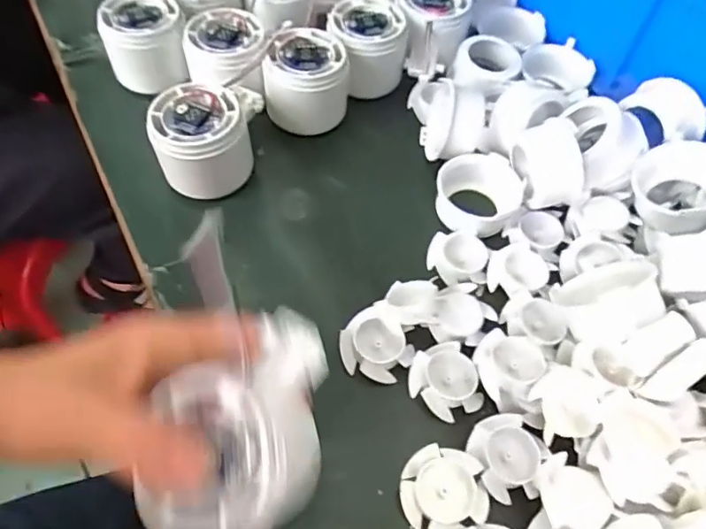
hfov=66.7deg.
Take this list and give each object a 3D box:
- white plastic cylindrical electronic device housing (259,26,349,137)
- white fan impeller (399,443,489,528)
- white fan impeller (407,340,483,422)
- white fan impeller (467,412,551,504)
[{"bbox_3d":[-0.029,-0.128,0.376,0.050,0.057,0.052,1,59,-1],"label":"white plastic cylindrical electronic device housing"},{"bbox_3d":[0.043,0.108,0.256,0.040,0.011,0.040,1,59,-1],"label":"white fan impeller"},{"bbox_3d":[0.050,0.062,0.285,0.036,0.012,0.039,1,59,-1],"label":"white fan impeller"},{"bbox_3d":[0.077,0.097,0.268,0.036,0.015,0.039,1,59,-1],"label":"white fan impeller"}]

